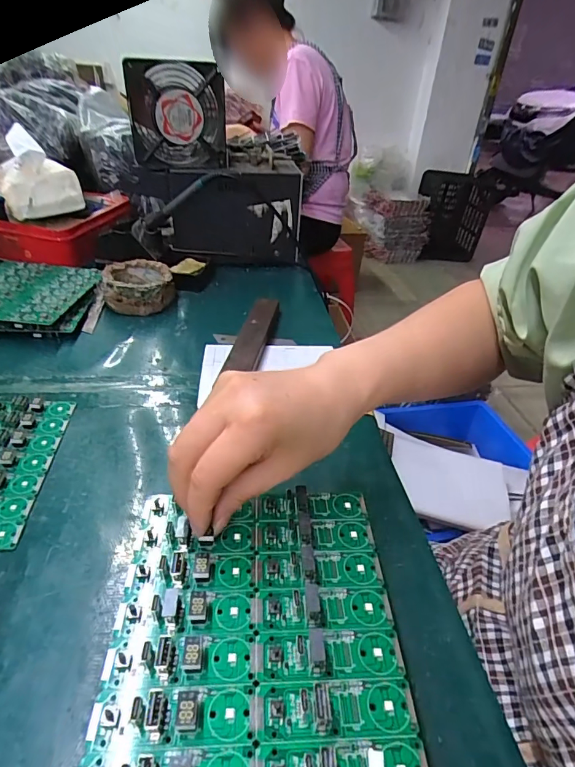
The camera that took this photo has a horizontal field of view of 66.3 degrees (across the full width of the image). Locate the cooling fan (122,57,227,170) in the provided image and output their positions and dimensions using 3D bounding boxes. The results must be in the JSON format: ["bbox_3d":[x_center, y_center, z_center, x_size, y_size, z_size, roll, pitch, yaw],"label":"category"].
[{"bbox_3d":[-0.142,-0.344,0.568,0.119,0.116,0.039,-7,38,-17],"label":"cooling fan"}]

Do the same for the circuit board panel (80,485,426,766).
[{"bbox_3d":[-0.016,0.114,0.221,0.135,0.009,0.146,2,36,-6],"label":"circuit board panel"}]

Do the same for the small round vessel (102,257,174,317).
[{"bbox_3d":[-0.190,-0.124,0.566,0.082,0.044,0.082,4,36,-3],"label":"small round vessel"}]

